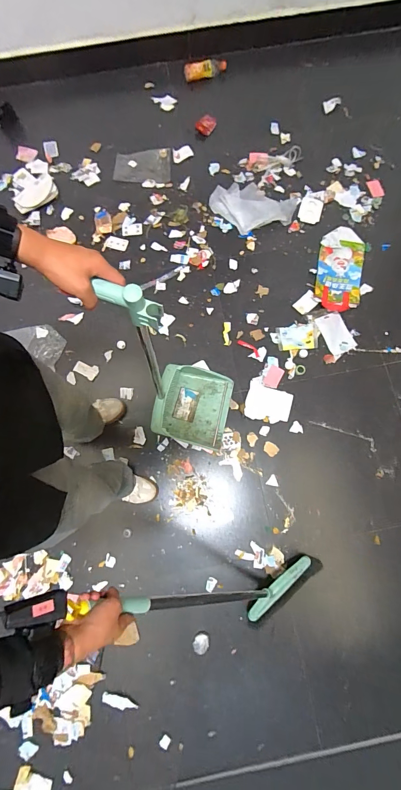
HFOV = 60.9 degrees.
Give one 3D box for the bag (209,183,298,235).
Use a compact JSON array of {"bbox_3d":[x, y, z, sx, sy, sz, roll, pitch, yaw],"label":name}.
[{"bbox_3d":[0.224,-0.846,1.540,0.366,0.023,0.234,29,79,7],"label":"bag"}]

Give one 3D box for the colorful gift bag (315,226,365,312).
[{"bbox_3d":[0.606,-0.548,1.481,0.188,0.020,0.401,10,77,3],"label":"colorful gift bag"}]

